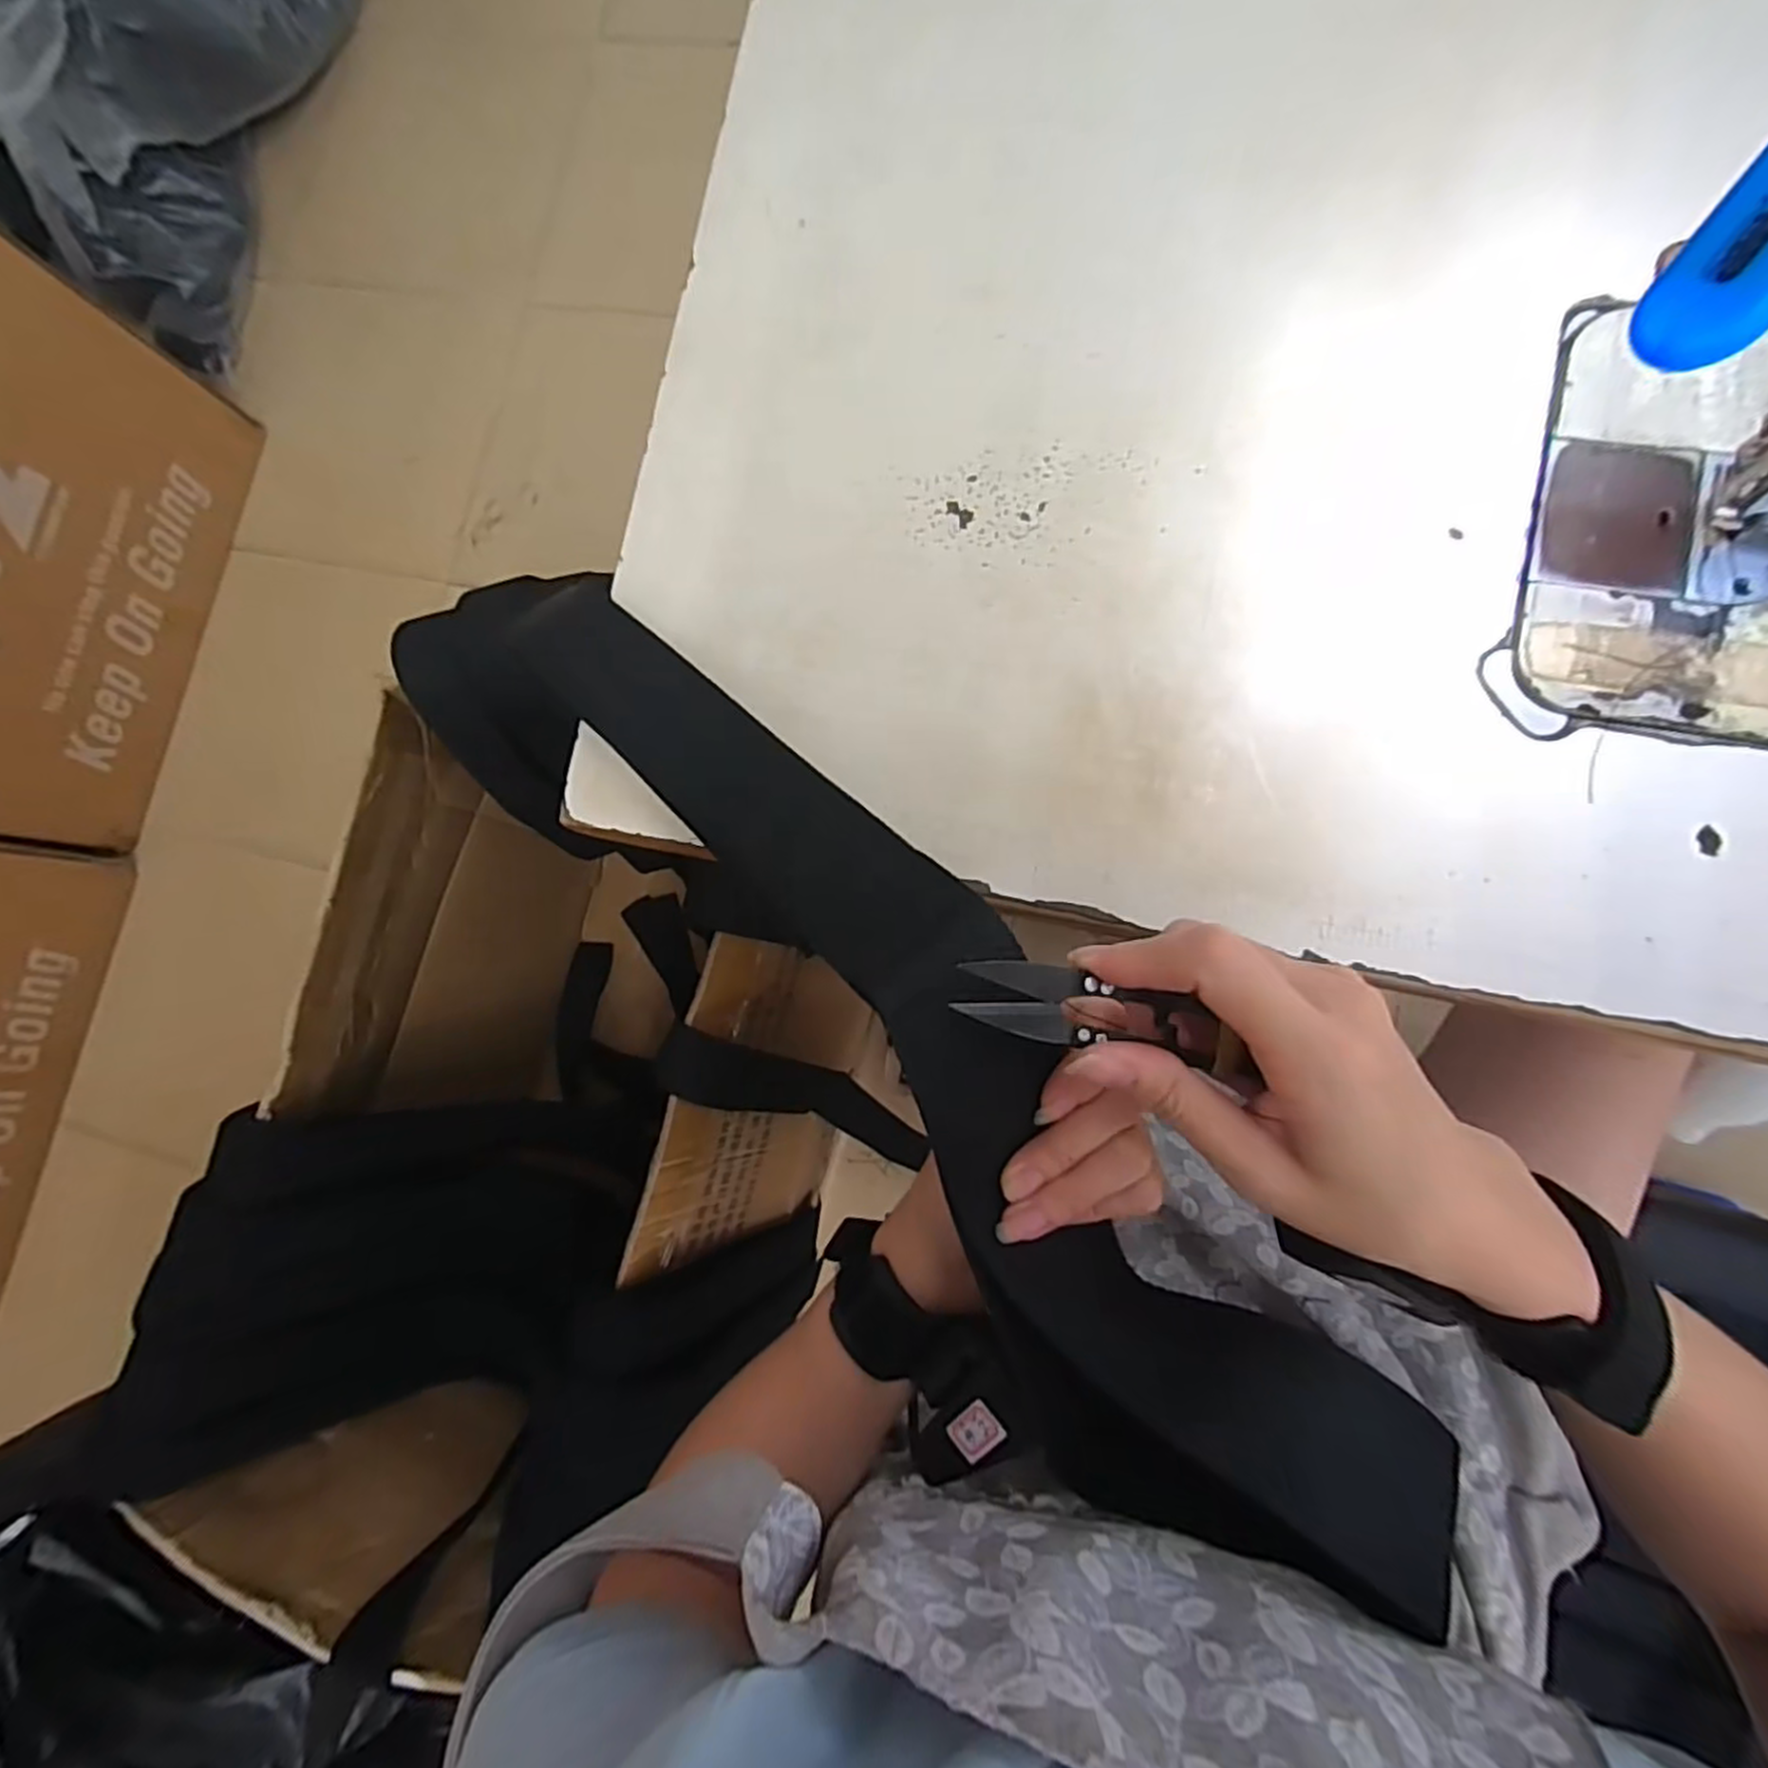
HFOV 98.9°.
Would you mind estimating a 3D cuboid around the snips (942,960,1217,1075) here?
[{"bbox_3d":[0.060,0.037,0.219,0.077,0.009,0.022,10,86,-7],"label":"snips"}]

